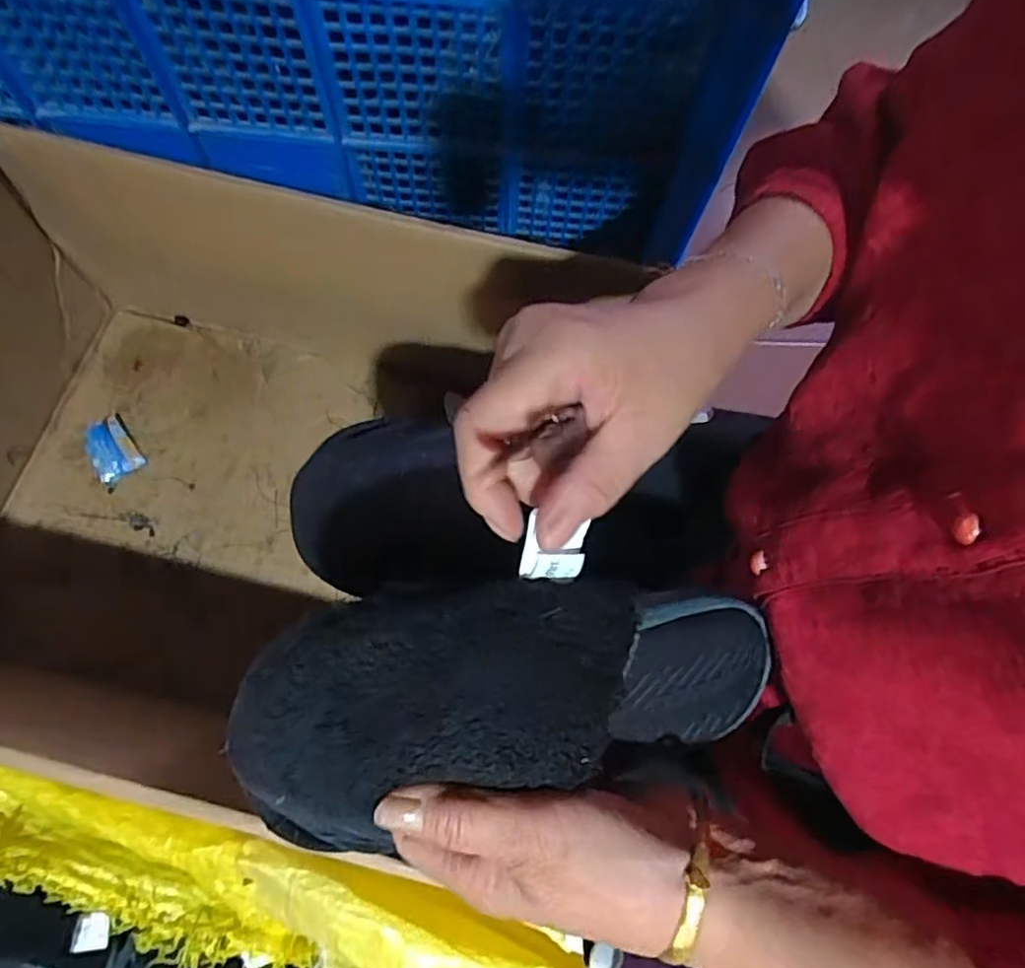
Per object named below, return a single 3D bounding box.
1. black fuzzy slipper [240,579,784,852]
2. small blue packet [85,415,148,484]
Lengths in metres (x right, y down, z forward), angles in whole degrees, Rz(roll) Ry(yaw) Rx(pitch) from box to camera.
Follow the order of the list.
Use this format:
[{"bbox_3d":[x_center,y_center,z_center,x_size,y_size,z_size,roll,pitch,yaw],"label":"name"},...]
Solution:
[{"bbox_3d":[0.010,0.082,0.247,0.215,0.057,0.099,-3,104,-20],"label":"black fuzzy slipper"},{"bbox_3d":[-0.496,-0.042,0.789,0.053,0.032,0.079,-32,76,-11],"label":"small blue packet"}]

